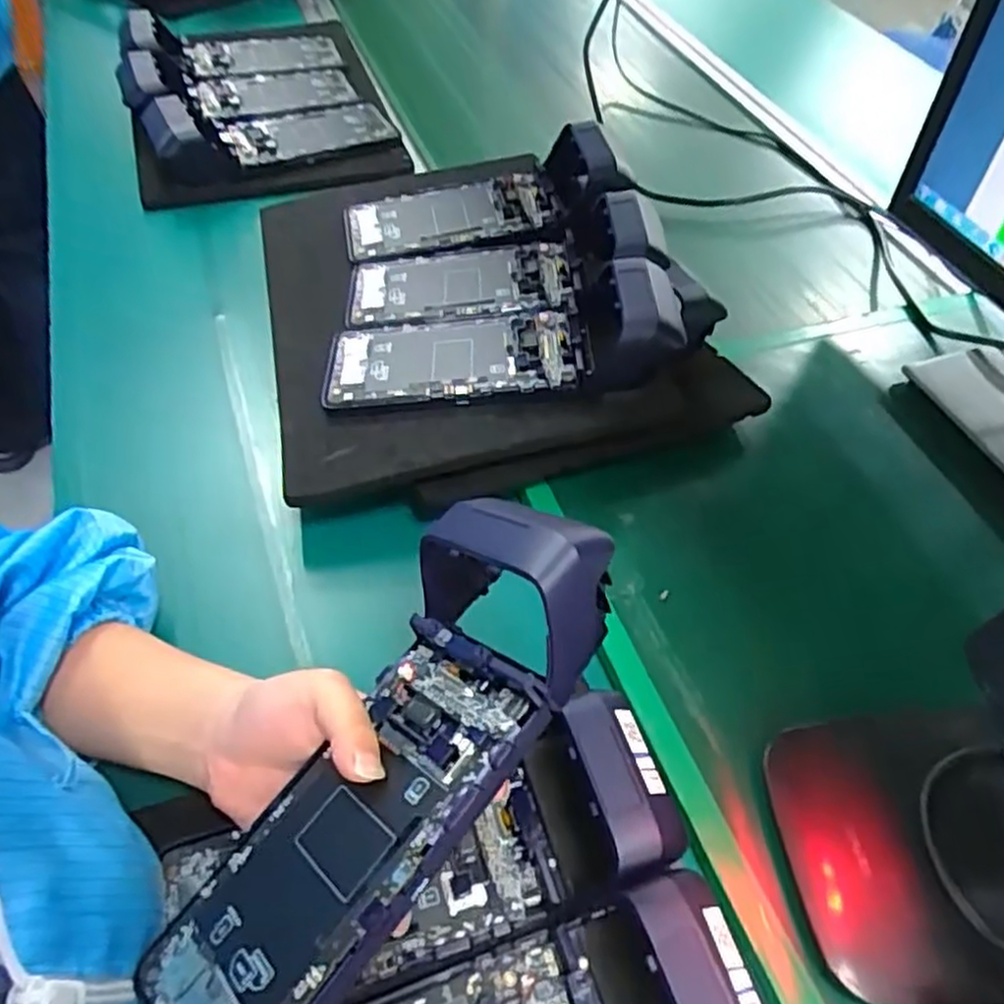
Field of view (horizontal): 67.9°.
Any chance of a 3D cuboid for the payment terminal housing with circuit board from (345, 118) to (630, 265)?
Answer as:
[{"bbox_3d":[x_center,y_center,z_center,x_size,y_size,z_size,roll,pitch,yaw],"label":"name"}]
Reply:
[{"bbox_3d":[-0.017,-0.245,0.573,0.215,0.050,0.093,-11,57,-10],"label":"payment terminal housing with circuit board"}]

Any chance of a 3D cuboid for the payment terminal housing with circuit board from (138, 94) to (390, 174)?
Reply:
[{"bbox_3d":[-0.205,-0.338,0.670,0.205,0.034,0.078,-25,60,-34],"label":"payment terminal housing with circuit board"}]

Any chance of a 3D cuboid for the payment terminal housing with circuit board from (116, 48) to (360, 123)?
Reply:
[{"bbox_3d":[-0.243,-0.389,0.700,0.200,0.035,0.084,-19,58,-33],"label":"payment terminal housing with circuit board"}]

